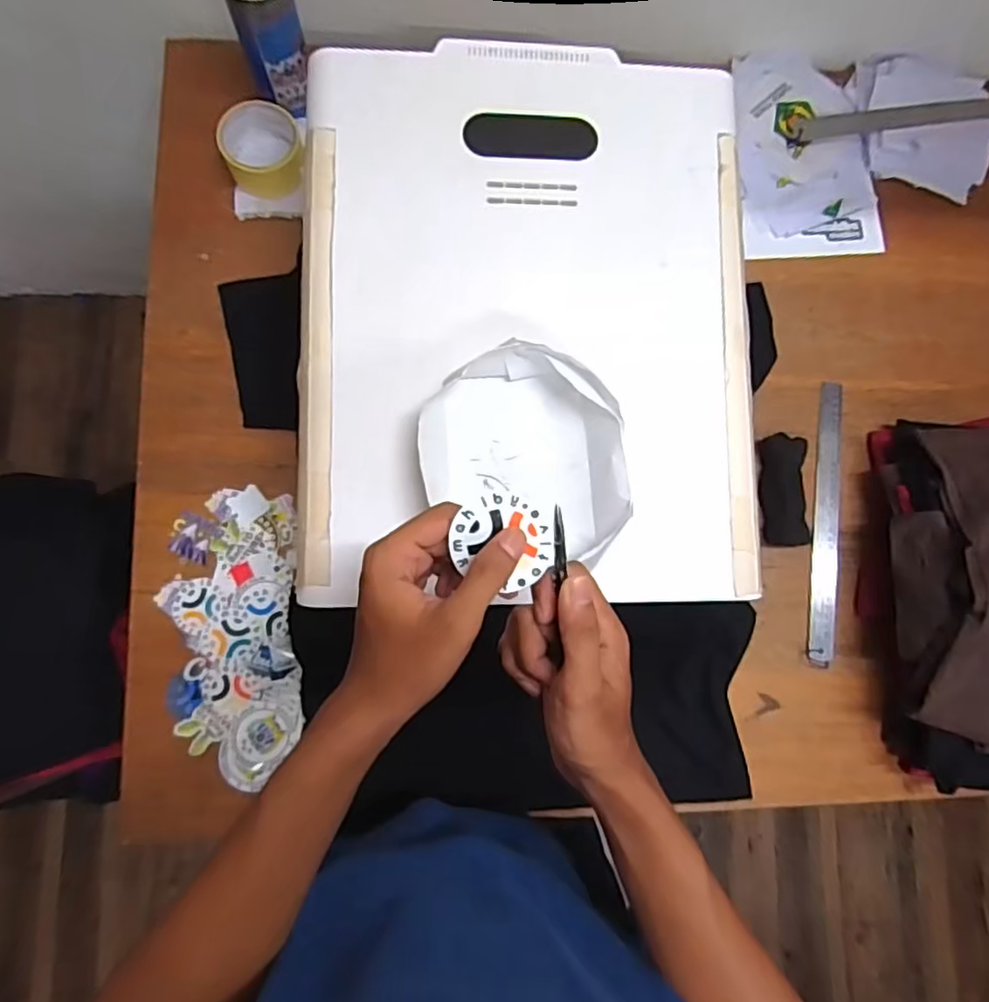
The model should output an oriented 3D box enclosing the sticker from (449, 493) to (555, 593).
[{"bbox_3d":[0.006,0.023,0.360,0.058,0.005,0.052,16,100,-6],"label":"sticker"}]

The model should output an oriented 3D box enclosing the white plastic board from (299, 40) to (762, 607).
[{"bbox_3d":[0.032,-0.168,0.561,0.391,0.031,0.493,0,82,-5],"label":"white plastic board"}]

